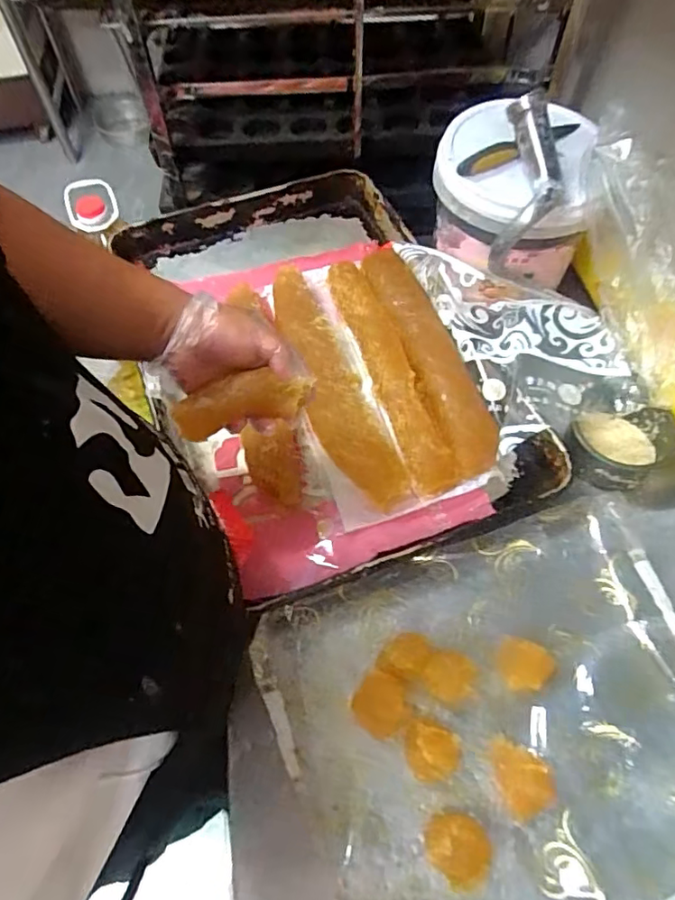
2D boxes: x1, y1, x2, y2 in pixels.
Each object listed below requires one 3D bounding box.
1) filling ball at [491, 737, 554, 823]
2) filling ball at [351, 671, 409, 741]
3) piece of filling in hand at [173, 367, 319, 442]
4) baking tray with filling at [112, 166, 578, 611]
[{"bbox_3d":[0.156,0.276,0.477,0.040,0.033,0.059,-23,61,-12],"label":"filling ball"},{"bbox_3d":[0.039,0.232,0.509,0.049,0.026,0.048,-1,58,1],"label":"filling ball"},{"bbox_3d":[-0.085,-0.046,0.507,0.125,0.049,0.030,-13,33,6],"label":"piece of filling in hand"},{"bbox_3d":[-0.036,-0.134,0.706,0.395,0.055,0.601,-19,60,-10],"label":"baking tray with filling"}]

